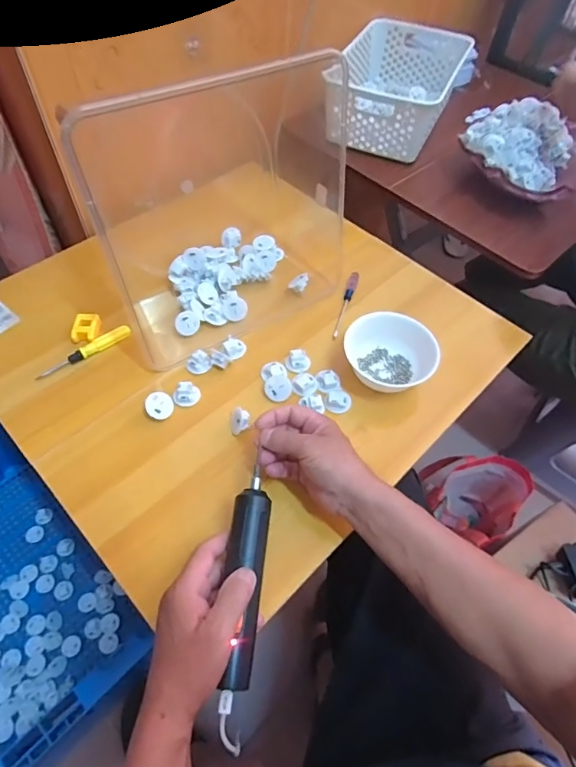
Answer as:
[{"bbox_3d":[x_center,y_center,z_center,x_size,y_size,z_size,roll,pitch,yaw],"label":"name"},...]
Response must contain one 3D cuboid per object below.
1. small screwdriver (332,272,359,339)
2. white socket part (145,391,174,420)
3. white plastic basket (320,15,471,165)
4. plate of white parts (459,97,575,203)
[{"bbox_3d":[0.083,-0.115,0.664,0.015,0.016,0.124,17,57,8],"label":"small screwdriver"},{"bbox_3d":[-0.153,0.027,0.548,0.031,0.017,0.032,2,56,-3],"label":"white socket part"},{"bbox_3d":[0.200,-0.558,0.866,0.211,0.103,0.307,23,58,11],"label":"white plastic basket"},{"bbox_3d":[0.385,-0.396,0.767,0.185,0.064,0.211,23,58,11],"label":"plate of white parts"}]

